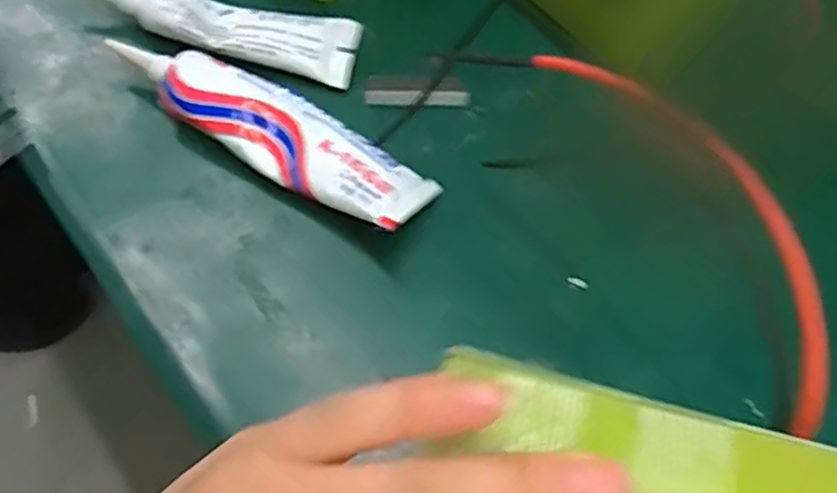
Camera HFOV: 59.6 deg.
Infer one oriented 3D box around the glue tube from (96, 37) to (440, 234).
[{"bbox_3d":[-0.070,-0.056,0.351,0.164,0.028,0.042,29,68,12],"label":"glue tube"}]

